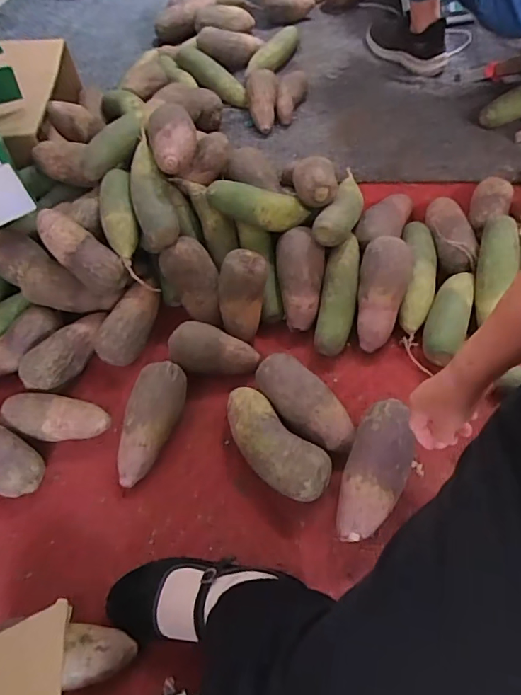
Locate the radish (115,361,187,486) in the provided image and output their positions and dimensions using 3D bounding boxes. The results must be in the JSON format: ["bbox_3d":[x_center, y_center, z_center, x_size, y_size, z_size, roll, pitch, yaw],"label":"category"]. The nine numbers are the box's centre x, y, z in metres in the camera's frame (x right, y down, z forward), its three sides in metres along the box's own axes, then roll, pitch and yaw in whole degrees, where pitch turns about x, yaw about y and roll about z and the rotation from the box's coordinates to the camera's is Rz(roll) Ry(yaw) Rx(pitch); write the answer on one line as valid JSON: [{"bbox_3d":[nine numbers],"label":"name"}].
[{"bbox_3d":[-0.157,0.105,0.658,0.077,0.068,0.175,11,61,11],"label":"radish"}]

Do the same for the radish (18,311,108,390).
[{"bbox_3d":[-0.305,0.000,0.726,0.062,0.055,0.163,21,51,17],"label":"radish"}]

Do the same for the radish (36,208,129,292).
[{"bbox_3d":[-0.279,-0.149,0.718,0.158,0.059,0.062,42,65,-15],"label":"radish"}]

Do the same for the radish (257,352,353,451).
[{"bbox_3d":[0.059,0.083,0.659,0.077,0.068,0.168,-38,63,-17],"label":"radish"}]

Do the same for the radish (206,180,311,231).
[{"bbox_3d":[-0.007,-0.226,0.742,0.162,0.070,0.052,8,60,9],"label":"radish"}]

